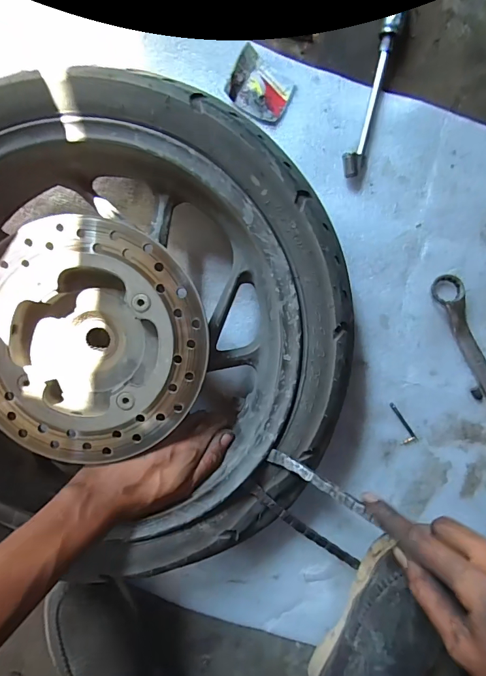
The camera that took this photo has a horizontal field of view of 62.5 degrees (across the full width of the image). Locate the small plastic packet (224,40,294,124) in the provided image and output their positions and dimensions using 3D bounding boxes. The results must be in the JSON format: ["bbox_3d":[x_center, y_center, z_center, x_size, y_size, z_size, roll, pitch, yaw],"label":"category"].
[{"bbox_3d":[0.017,-0.270,0.434,0.070,0.012,0.054,39,95,-2],"label":"small plastic packet"}]

